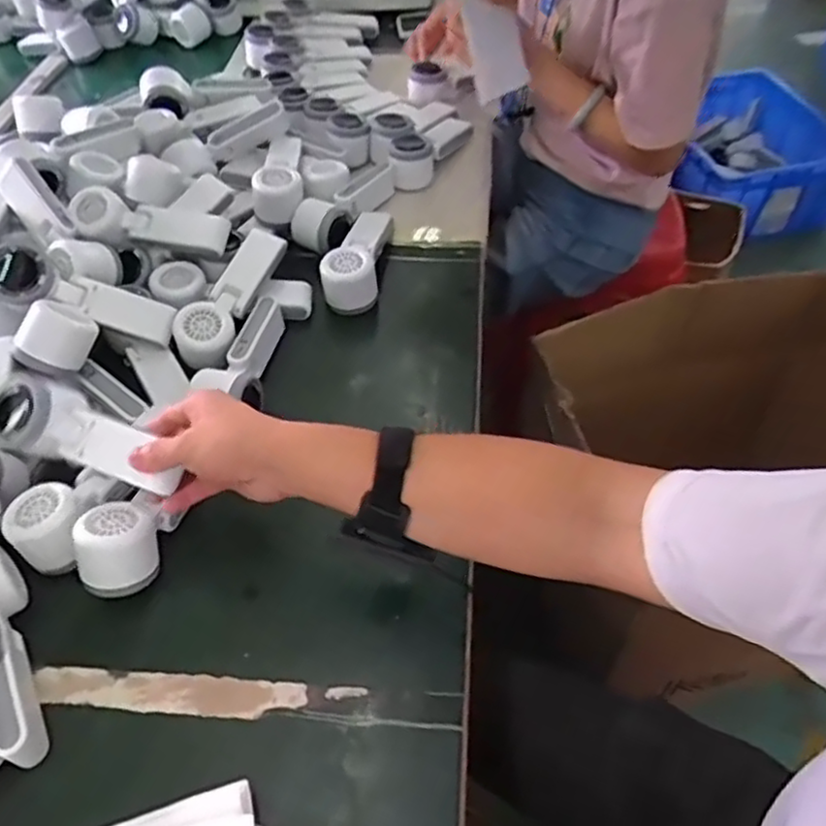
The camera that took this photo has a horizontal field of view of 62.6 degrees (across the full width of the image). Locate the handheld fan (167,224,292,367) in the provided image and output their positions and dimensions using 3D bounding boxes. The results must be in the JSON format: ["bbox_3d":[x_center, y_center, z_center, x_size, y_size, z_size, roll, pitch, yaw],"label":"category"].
[{"bbox_3d":[-0.191,-0.124,0.708,0.063,0.043,0.168,9,53,12],"label":"handheld fan"}]

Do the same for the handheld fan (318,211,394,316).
[{"bbox_3d":[-0.063,-0.182,0.772,0.061,0.052,0.156,3,52,7],"label":"handheld fan"}]

